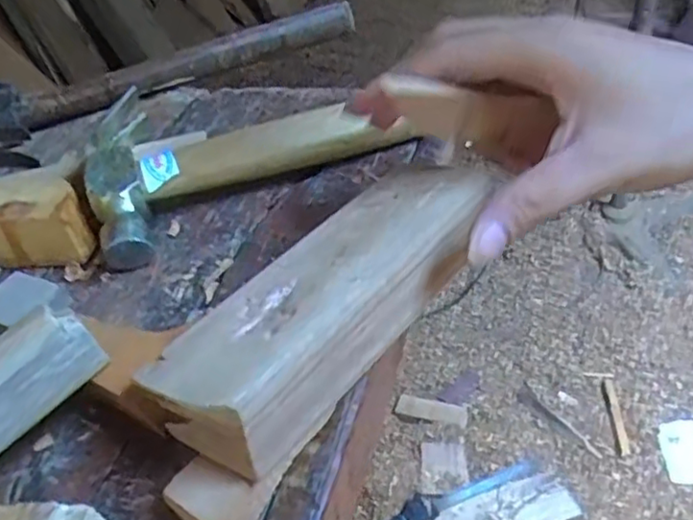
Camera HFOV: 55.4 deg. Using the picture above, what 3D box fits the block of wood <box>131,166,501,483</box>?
[{"bbox_3d":[-0.003,0.009,0.274,0.064,0.028,0.169,24,51,30],"label":"block of wood"}]

